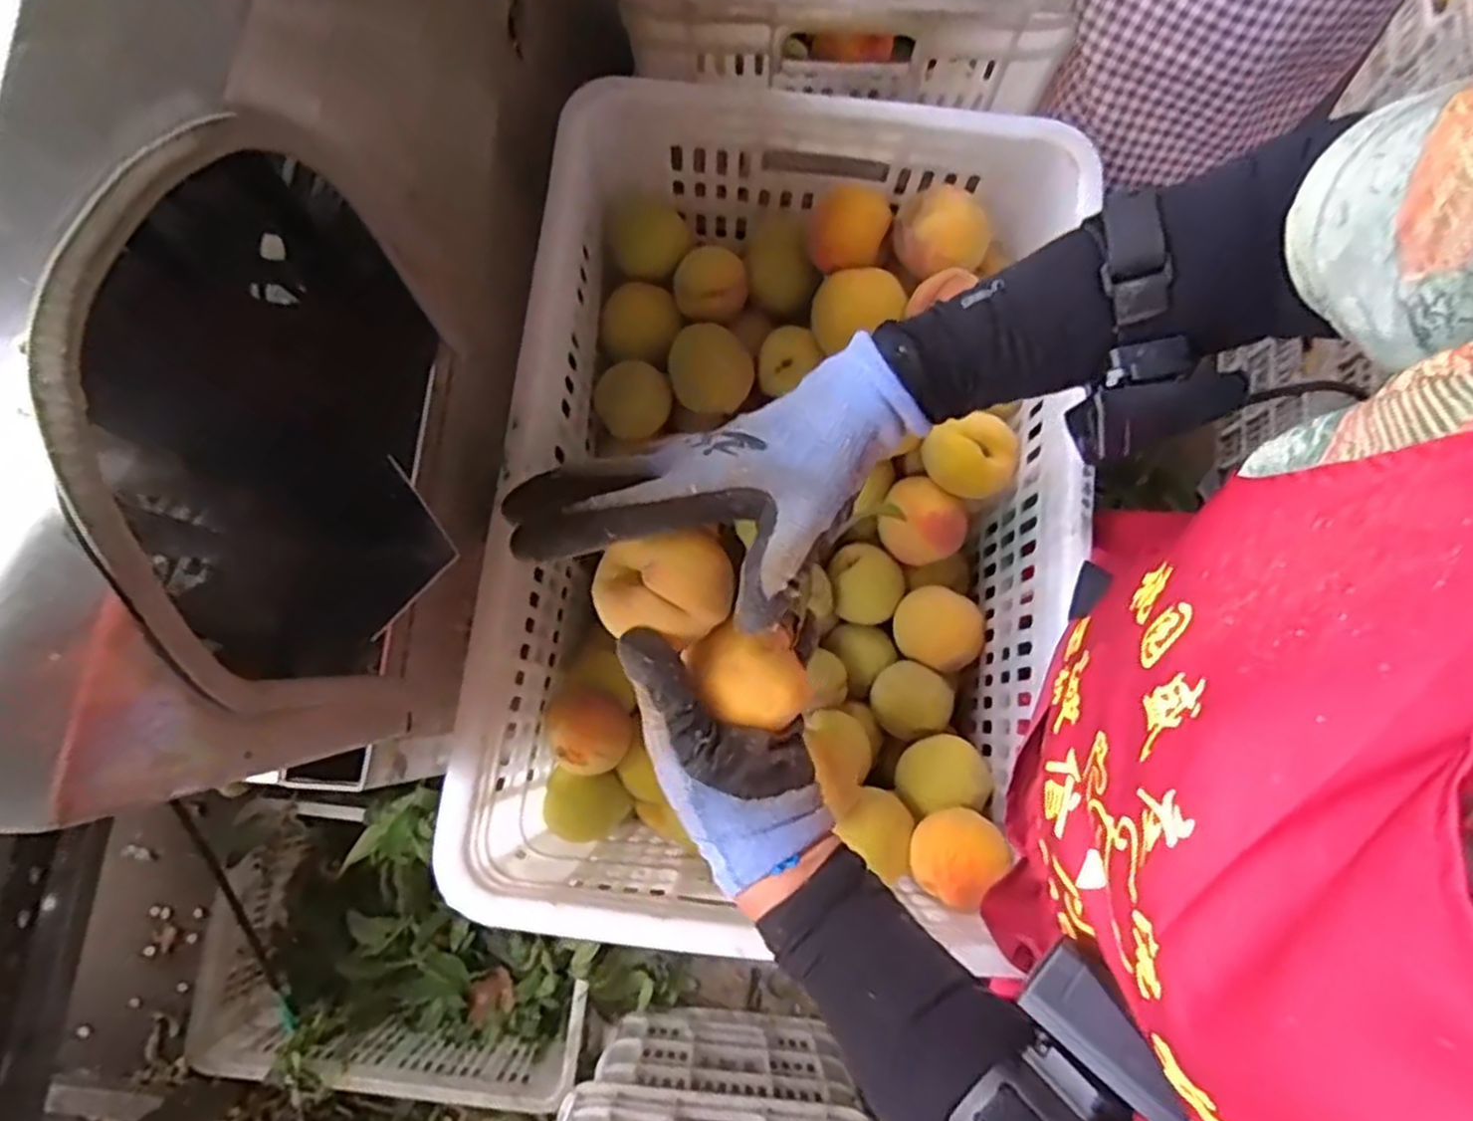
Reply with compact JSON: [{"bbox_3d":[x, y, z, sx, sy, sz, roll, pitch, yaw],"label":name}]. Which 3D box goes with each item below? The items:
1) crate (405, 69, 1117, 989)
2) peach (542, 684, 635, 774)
[{"bbox_3d":[0.029,-0.031,0.549,0.340,0.180,0.516,7,78,1],"label":"crate"},{"bbox_3d":[-0.107,0.122,0.573,0.054,0.048,0.063,-44,82,-9],"label":"peach"}]

